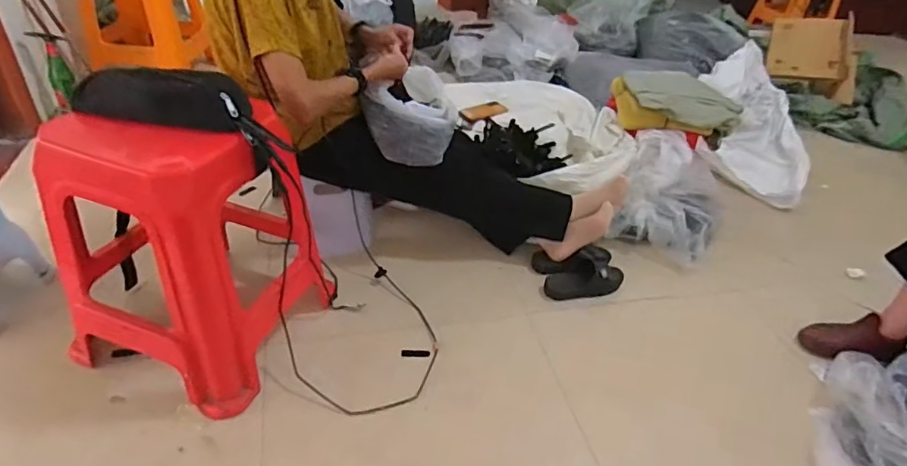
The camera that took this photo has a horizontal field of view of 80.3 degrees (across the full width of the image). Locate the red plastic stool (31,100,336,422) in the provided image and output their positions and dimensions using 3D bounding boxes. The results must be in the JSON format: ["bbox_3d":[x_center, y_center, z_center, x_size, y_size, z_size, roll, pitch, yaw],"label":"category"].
[{"bbox_3d":[-0.495,0.011,0.981,0.394,0.491,0.331,14,38,10],"label":"red plastic stool"}]

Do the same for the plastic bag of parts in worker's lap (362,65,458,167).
[{"bbox_3d":[-0.101,-0.273,1.251,0.194,0.161,0.198,1,38,-7],"label":"plastic bag of parts in worker's lap"}]

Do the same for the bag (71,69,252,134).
[{"bbox_3d":[-0.478,-0.230,0.904,0.280,0.084,0.089,6,38,-1],"label":"bag"}]

